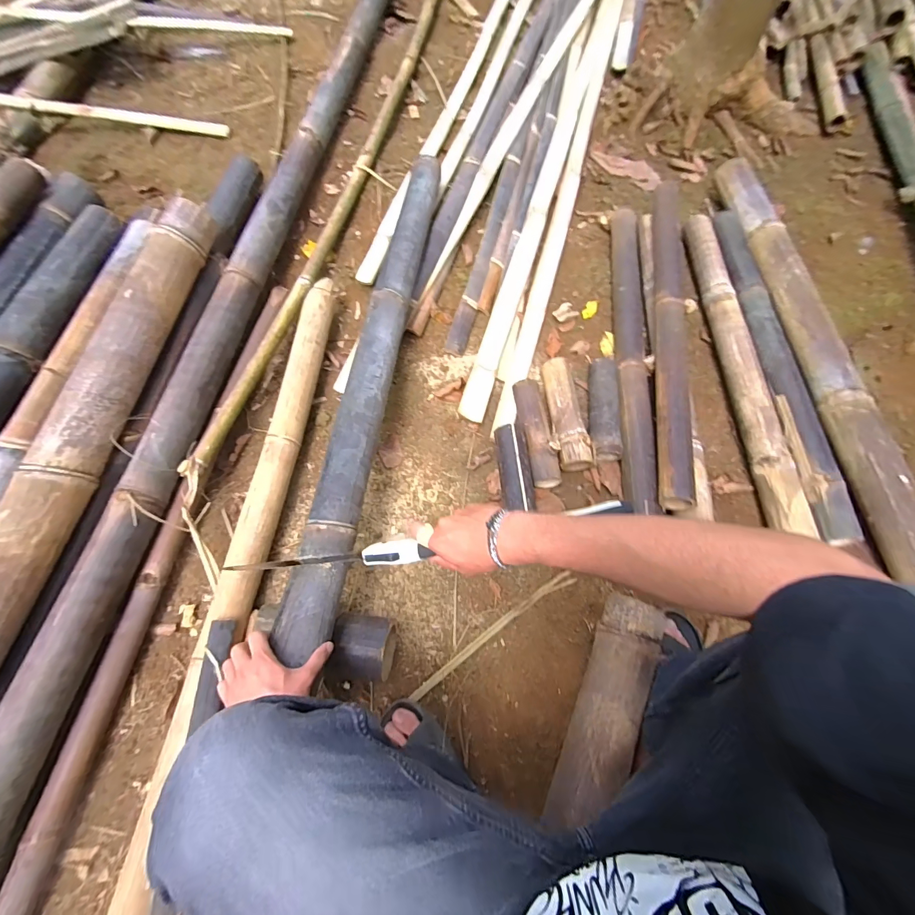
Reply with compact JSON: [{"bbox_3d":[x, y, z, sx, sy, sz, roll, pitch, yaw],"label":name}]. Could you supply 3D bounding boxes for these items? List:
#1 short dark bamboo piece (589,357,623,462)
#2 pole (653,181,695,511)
[{"bbox_3d":[0.320,-0.109,0.860,0.062,0.051,0.230,7,68,1],"label":"short dark bamboo piece"},{"bbox_3d":[0.489,-0.316,0.901,0.067,0.053,0.892,10,67,1],"label":"pole"}]

